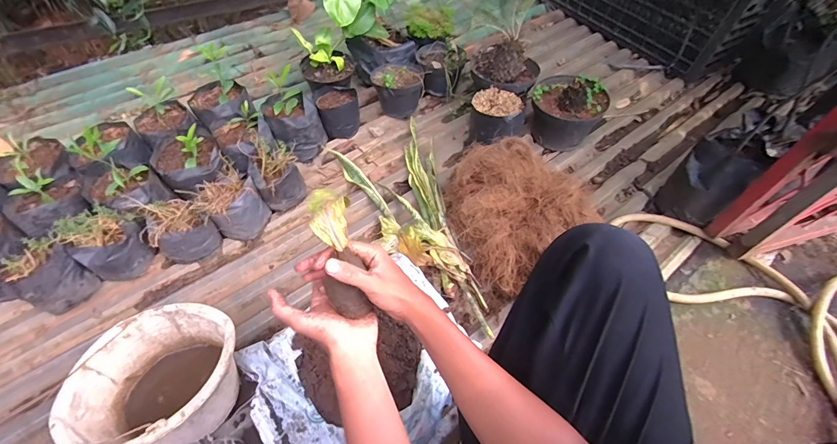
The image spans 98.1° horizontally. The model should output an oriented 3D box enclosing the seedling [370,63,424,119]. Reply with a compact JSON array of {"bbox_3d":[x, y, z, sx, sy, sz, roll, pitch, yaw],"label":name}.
[{"bbox_3d":[-0.071,-0.442,1.208,0.170,0.137,0.174,3,54,-3],"label":"seedling"}]

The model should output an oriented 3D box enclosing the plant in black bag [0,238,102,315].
[{"bbox_3d":[-0.790,0.125,0.790,0.094,0.144,0.114,25,56,12],"label":"plant in black bag"}]

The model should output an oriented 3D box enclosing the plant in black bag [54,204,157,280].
[{"bbox_3d":[-0.698,0.055,0.834,0.127,0.144,0.130,40,60,21],"label":"plant in black bag"}]

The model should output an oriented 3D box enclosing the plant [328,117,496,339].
[{"bbox_3d":[0.017,-0.019,0.947,0.263,0.067,0.657,-20,59,-19],"label":"plant"}]

